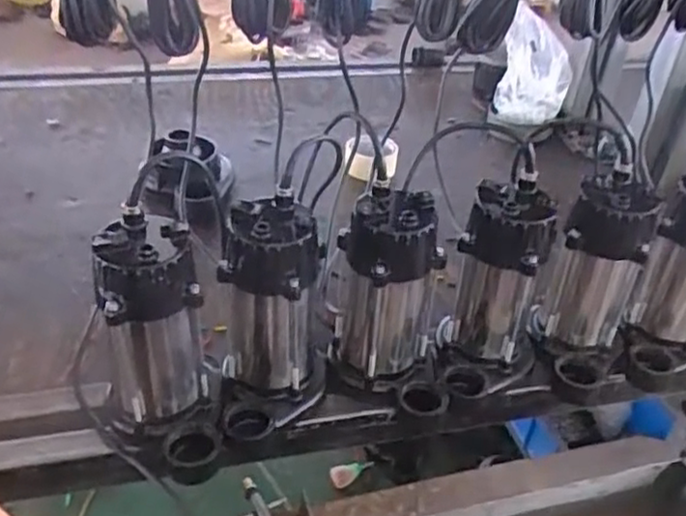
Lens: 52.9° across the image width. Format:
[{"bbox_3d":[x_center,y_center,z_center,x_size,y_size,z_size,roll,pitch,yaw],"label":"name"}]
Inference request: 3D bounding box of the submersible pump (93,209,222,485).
[{"bbox_3d":[-0.173,0.079,0.676,0.146,0.234,0.113,26,41,27],"label":"submersible pump"}]

